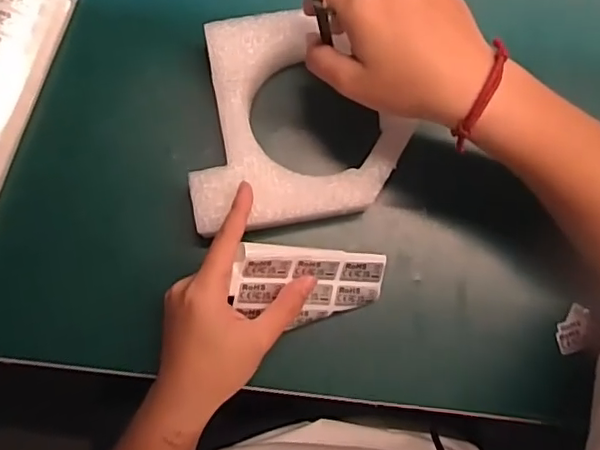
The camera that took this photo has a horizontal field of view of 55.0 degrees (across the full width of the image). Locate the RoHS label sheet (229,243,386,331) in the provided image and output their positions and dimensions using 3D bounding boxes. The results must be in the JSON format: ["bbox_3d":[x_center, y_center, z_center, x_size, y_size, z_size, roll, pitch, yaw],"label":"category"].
[{"bbox_3d":[0.007,0.041,0.392,0.105,0.006,0.053,6,109,-23],"label":"RoHS label sheet"}]

